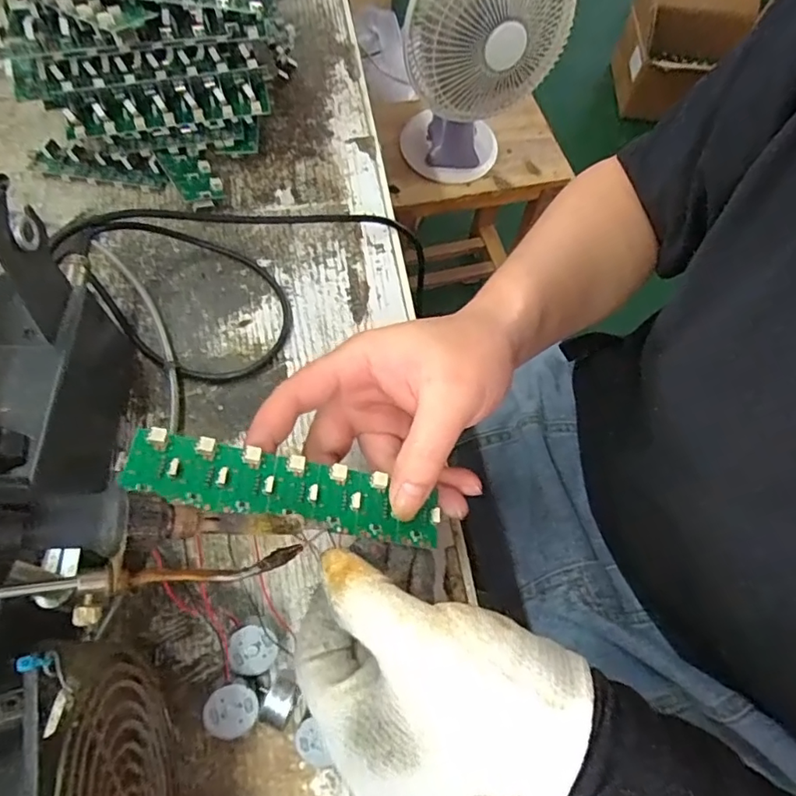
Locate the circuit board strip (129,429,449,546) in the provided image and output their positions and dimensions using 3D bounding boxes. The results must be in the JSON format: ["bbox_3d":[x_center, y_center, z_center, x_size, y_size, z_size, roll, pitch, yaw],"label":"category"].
[{"bbox_3d":[-0.047,0.041,0.243,0.138,0.005,0.029,15,64,-14],"label":"circuit board strip"}]

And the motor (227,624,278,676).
[{"bbox_3d":[-0.071,0.121,0.271,0.023,0.013,0.023,0,91,-12],"label":"motor"}]

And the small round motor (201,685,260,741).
[{"bbox_3d":[-0.077,0.147,0.259,0.023,0.019,0.022,1,65,-3],"label":"small round motor"}]

